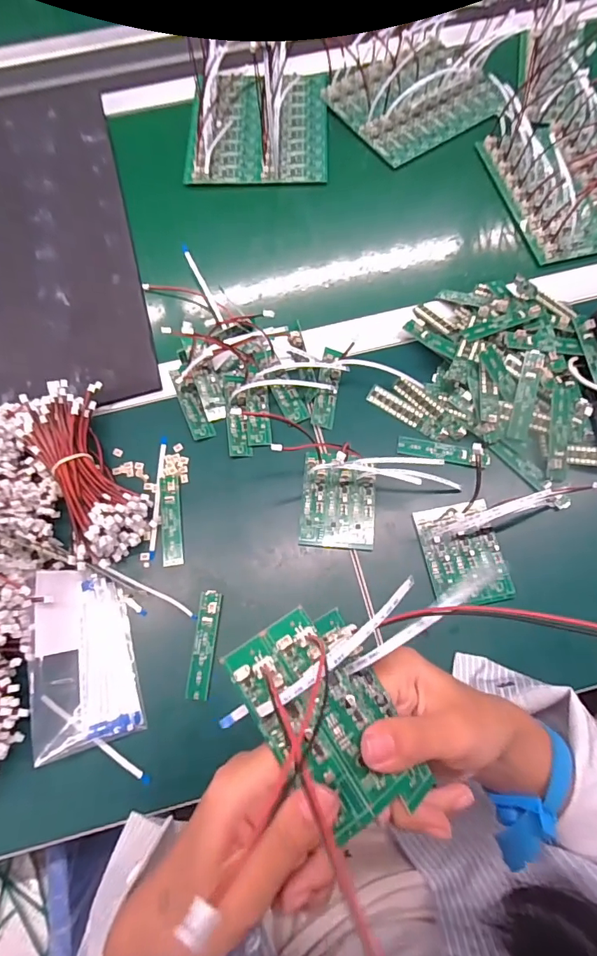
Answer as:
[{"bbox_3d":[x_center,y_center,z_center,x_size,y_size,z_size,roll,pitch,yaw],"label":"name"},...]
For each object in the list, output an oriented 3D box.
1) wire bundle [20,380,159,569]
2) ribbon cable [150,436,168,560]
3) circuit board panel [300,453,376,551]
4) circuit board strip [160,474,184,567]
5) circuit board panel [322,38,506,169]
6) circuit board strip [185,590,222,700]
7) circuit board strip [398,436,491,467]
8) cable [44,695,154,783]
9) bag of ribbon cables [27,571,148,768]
[{"bbox_3d":[-0.193,-0.009,0.417,0.074,0.052,0.172,-27,74,-7],"label":"wire bundle"},{"bbox_3d":[-0.133,0.017,0.434,0.006,0.004,0.119,0,70,2],"label":"ribbon cable"},{"bbox_3d":[0.037,0.021,0.422,0.066,0.012,0.086,3,70,3],"label":"circuit board panel"},{"bbox_3d":[-0.118,0.038,0.425,0.019,0.004,0.085,-7,70,0],"label":"circuit board strip"},{"bbox_3d":[0.152,-0.488,0.587,0.186,0.030,0.153,-30,72,-8],"label":"circuit board panel"},{"bbox_3d":[-0.080,0.141,0.388,0.019,0.008,0.086,4,70,4],"label":"circuit board strip"},{"bbox_3d":[0.137,-0.025,0.434,0.084,0.005,0.020,8,71,9],"label":"circuit board strip"},{"bbox_3d":[-0.162,0.210,0.366,0.107,0.007,0.006,42,74,-4],"label":"cable"},{"bbox_3d":[-0.179,0.144,0.373,0.077,0.034,0.135,-15,70,-3],"label":"bag of ribbon cables"}]

